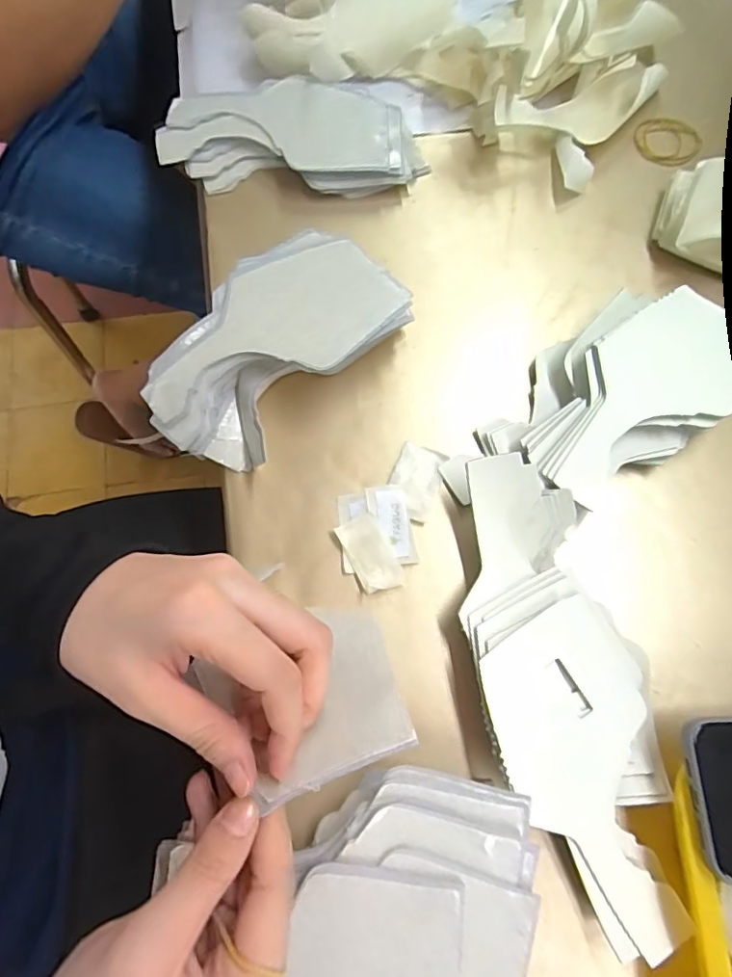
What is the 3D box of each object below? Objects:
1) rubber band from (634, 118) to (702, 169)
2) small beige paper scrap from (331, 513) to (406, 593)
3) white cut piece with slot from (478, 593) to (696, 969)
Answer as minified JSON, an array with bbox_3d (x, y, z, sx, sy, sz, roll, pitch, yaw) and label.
[{"bbox_3d":[0.264,-0.303,0.476,0.061,0.005,0.049,-16,81,-6],"label":"rubber band"},{"bbox_3d":[0.003,0.045,0.367,0.027,0.005,0.053,-27,79,-5],"label":"small beige paper scrap"},{"bbox_3d":[0.125,0.162,0.313,0.091,0.008,0.182,-9,77,-10],"label":"white cut piece with slot"}]

